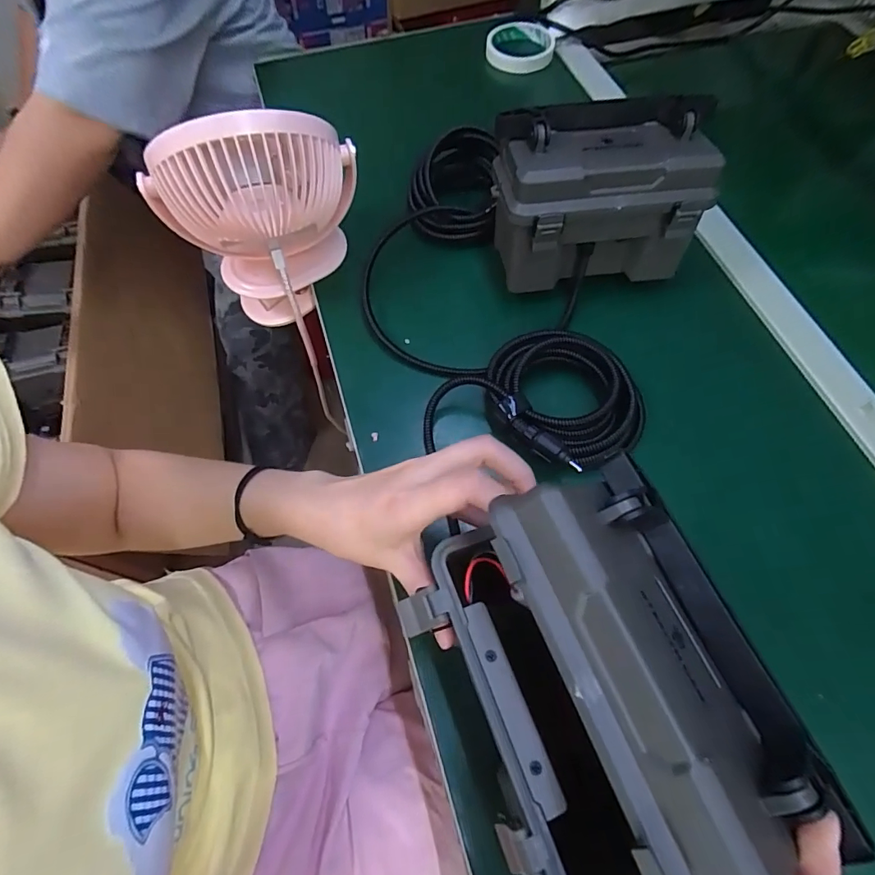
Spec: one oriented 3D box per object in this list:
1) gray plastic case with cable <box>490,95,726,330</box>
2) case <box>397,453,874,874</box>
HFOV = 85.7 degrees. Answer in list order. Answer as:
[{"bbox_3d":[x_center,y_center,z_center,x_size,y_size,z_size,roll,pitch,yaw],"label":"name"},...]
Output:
[{"bbox_3d":[0.140,-0.206,0.421,0.178,0.121,0.101,-9,65,-5],"label":"gray plastic case with cable"},{"bbox_3d":[0.072,0.106,0.216,0.132,0.091,0.161,-24,67,-12],"label":"case"}]

